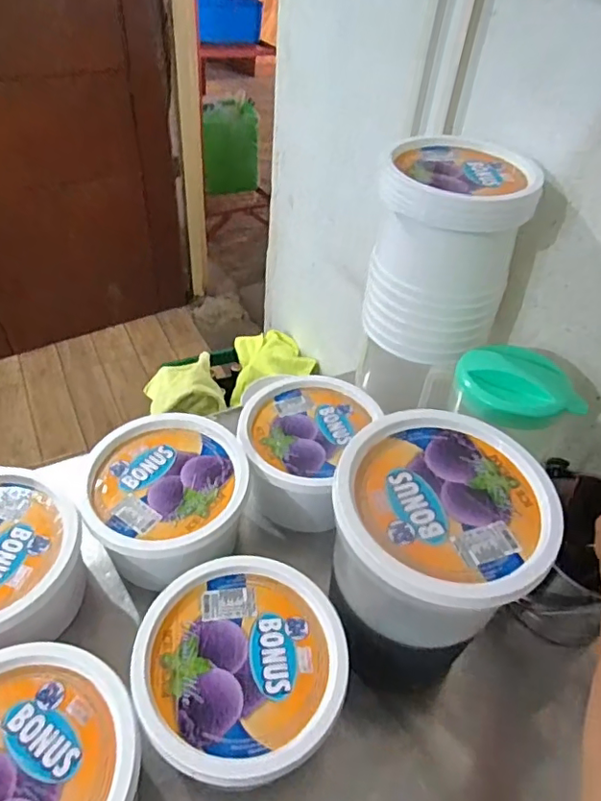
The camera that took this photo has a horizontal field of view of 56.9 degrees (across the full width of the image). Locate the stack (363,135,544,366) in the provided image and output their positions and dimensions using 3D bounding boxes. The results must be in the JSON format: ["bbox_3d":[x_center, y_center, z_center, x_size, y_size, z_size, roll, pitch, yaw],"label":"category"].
[{"bbox_3d":[0.174,-0.187,0.692,0.169,0.218,0.171,17,45,11],"label":"stack"}]

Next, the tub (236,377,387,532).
[{"bbox_3d":[0.002,0.069,0.675,0.150,0.107,0.184,6,44,0],"label":"tub"}]

